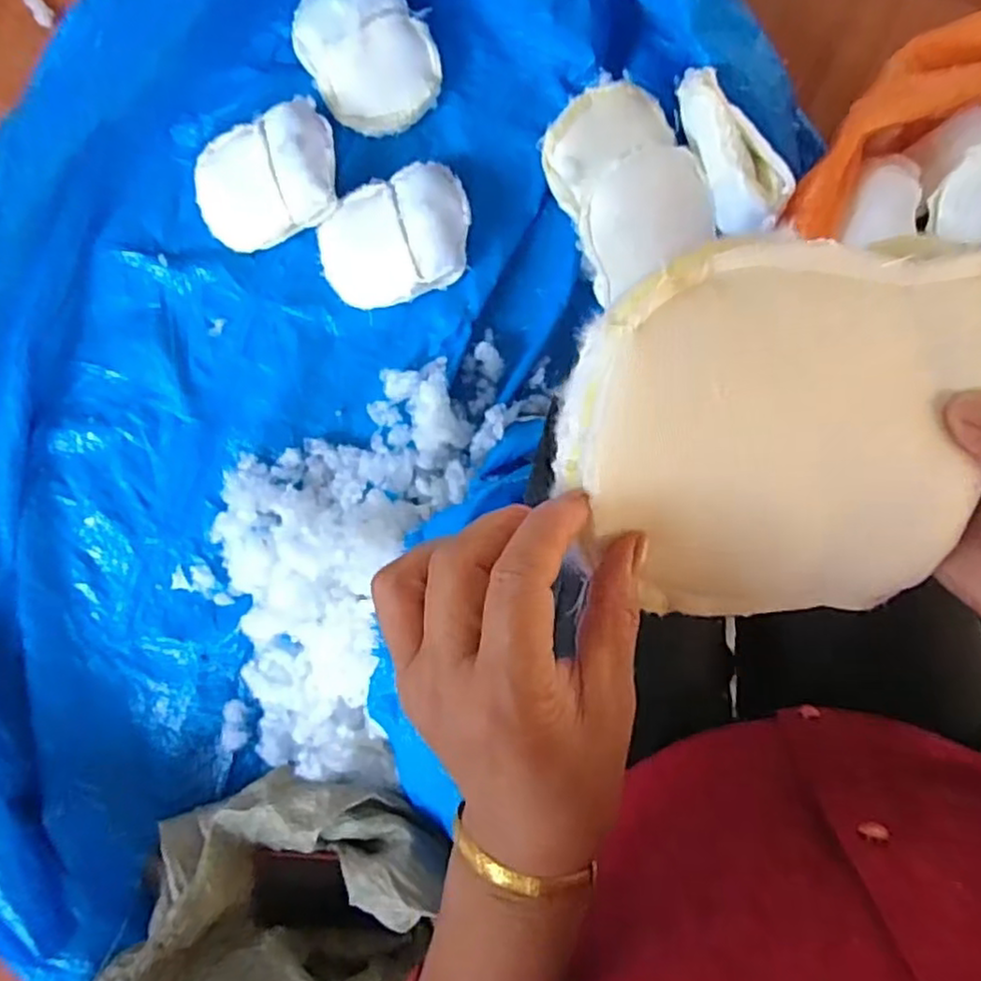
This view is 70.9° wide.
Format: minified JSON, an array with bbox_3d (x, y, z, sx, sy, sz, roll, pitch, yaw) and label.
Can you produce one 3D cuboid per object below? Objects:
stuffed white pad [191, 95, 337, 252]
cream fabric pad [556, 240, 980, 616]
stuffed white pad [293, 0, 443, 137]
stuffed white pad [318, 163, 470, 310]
[{"bbox_3d":[-0.267,-0.372,0.814,0.186,0.044,0.135,-20,95,18],"label":"stuffed white pad"},{"bbox_3d":[0.101,-0.013,0.243,0.154,0.020,0.136,-1,112,-10],"label":"cream fabric pad"},{"bbox_3d":[-0.144,-0.518,0.816,0.152,0.072,0.174,-22,86,3],"label":"stuffed white pad"},{"bbox_3d":[-0.112,-0.295,0.801,0.177,0.053,0.138,-13,87,3],"label":"stuffed white pad"}]

